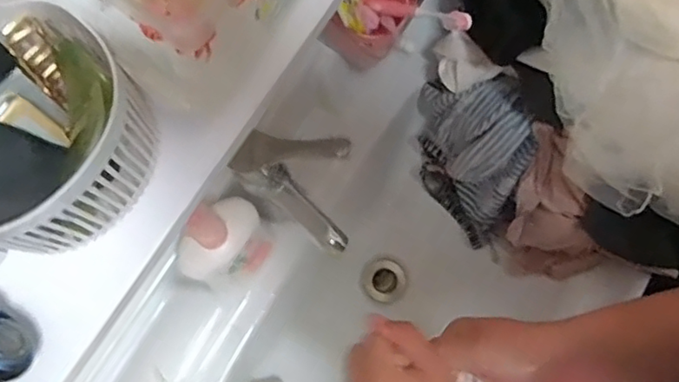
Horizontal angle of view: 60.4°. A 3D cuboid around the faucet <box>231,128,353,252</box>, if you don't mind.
[{"bbox_3d":[-0.031,-0.010,0.561,0.125,0.085,0.086,36,79,10],"label":"faucet"}]

